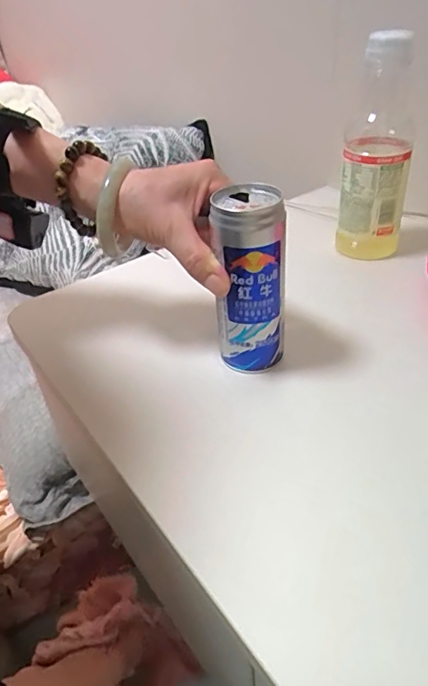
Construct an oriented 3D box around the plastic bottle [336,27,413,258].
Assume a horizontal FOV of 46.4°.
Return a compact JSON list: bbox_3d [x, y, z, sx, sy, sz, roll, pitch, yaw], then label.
[{"bbox_3d":[0.159,-0.187,0.487,0.063,0.190,0.078,6,39,13],"label":"plastic bottle"}]

